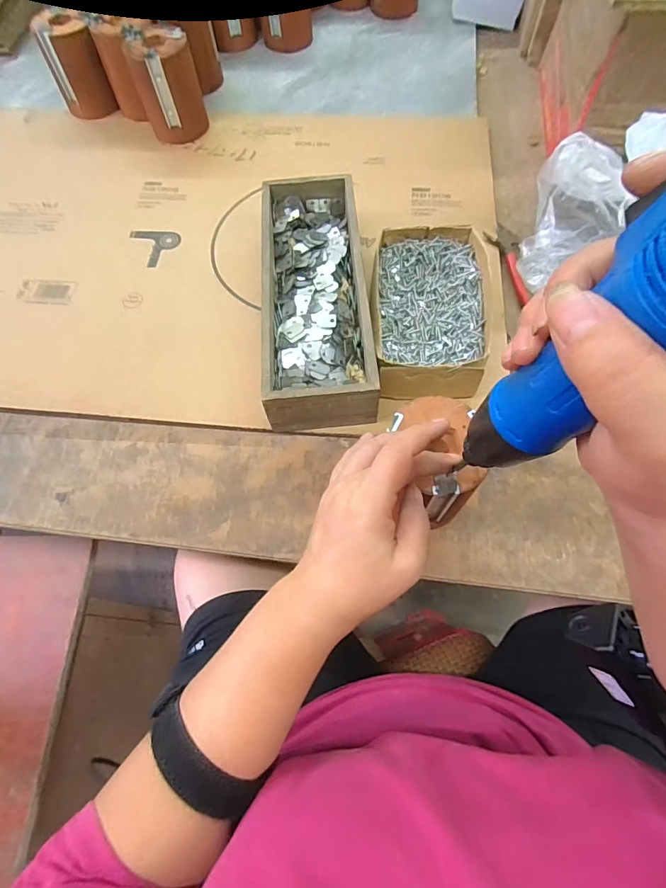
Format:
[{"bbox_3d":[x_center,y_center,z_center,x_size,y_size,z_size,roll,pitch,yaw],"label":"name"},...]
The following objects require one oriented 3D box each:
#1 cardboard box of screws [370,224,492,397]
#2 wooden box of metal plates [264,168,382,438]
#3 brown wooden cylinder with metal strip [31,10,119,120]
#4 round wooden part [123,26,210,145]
[{"bbox_3d":[0.095,-0.134,0.444,0.113,0.052,0.183,-1,66,1],"label":"cardboard box of screws"},{"bbox_3d":[-0.018,-0.152,0.453,0.099,0.064,0.278,-4,66,0],"label":"wooden box of metal plates"},{"bbox_3d":[-0.355,-0.519,0.609,0.067,0.102,0.072,-29,68,-11],"label":"brown wooden cylinder with metal strip"},{"bbox_3d":[-0.216,-0.474,0.582,0.078,0.100,0.084,-1,66,1],"label":"round wooden part"}]

